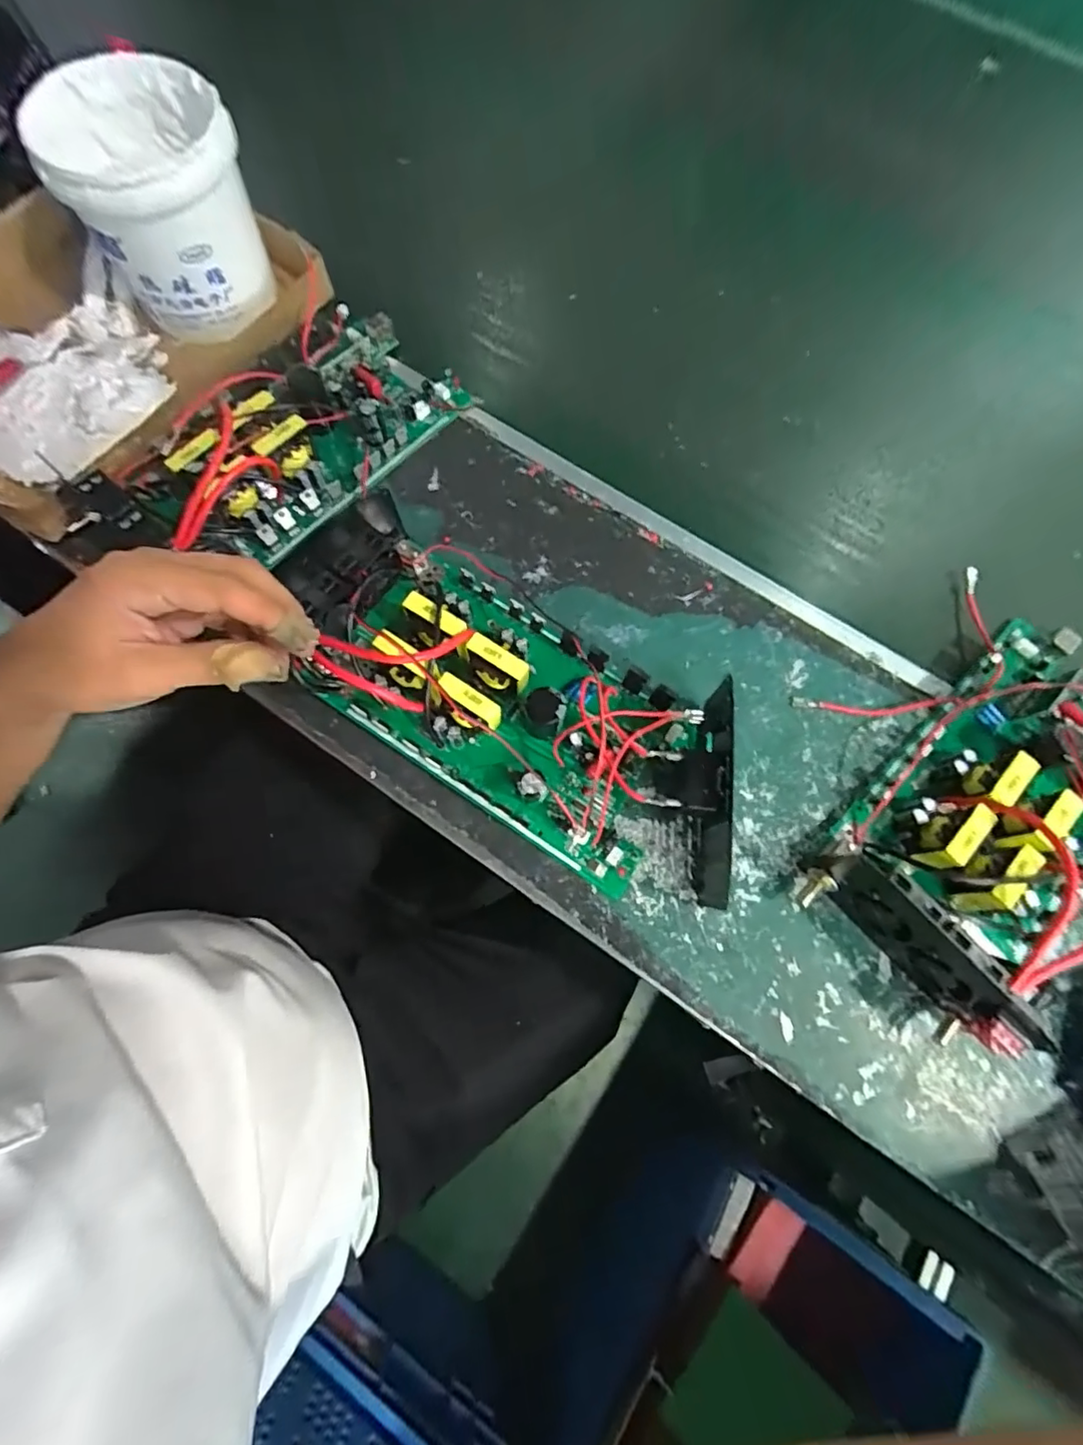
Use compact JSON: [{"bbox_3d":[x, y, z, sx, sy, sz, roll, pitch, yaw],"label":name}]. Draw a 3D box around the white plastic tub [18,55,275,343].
[{"bbox_3d":[-0.284,-0.393,0.432,0.120,0.121,0.153,-26,75,-9],"label":"white plastic tub"}]

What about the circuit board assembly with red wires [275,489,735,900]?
[{"bbox_3d":[-0.009,-0.015,0.359,0.334,0.073,0.138,35,75,4],"label":"circuit board assembly with red wires"}]

